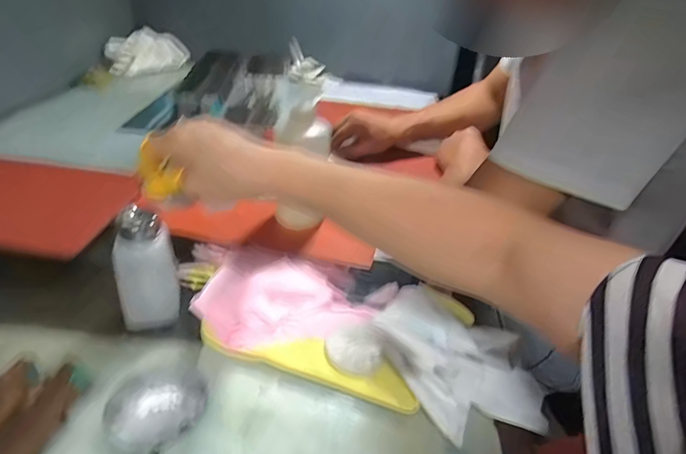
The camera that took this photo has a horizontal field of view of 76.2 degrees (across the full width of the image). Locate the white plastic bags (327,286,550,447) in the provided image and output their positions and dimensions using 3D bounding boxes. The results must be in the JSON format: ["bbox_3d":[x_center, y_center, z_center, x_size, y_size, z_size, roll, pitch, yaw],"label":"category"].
[{"bbox_3d":[0.098,0.125,0.436,0.208,0.052,0.127,17,35,20],"label":"white plastic bags"}]

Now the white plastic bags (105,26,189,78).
[{"bbox_3d":[-0.521,-0.467,1.166,0.208,0.090,0.087,-15,39,-28],"label":"white plastic bags"}]

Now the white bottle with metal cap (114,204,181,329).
[{"bbox_3d":[-0.202,0.044,0.454,0.050,0.124,0.051,-1,33,-9],"label":"white bottle with metal cap"}]

